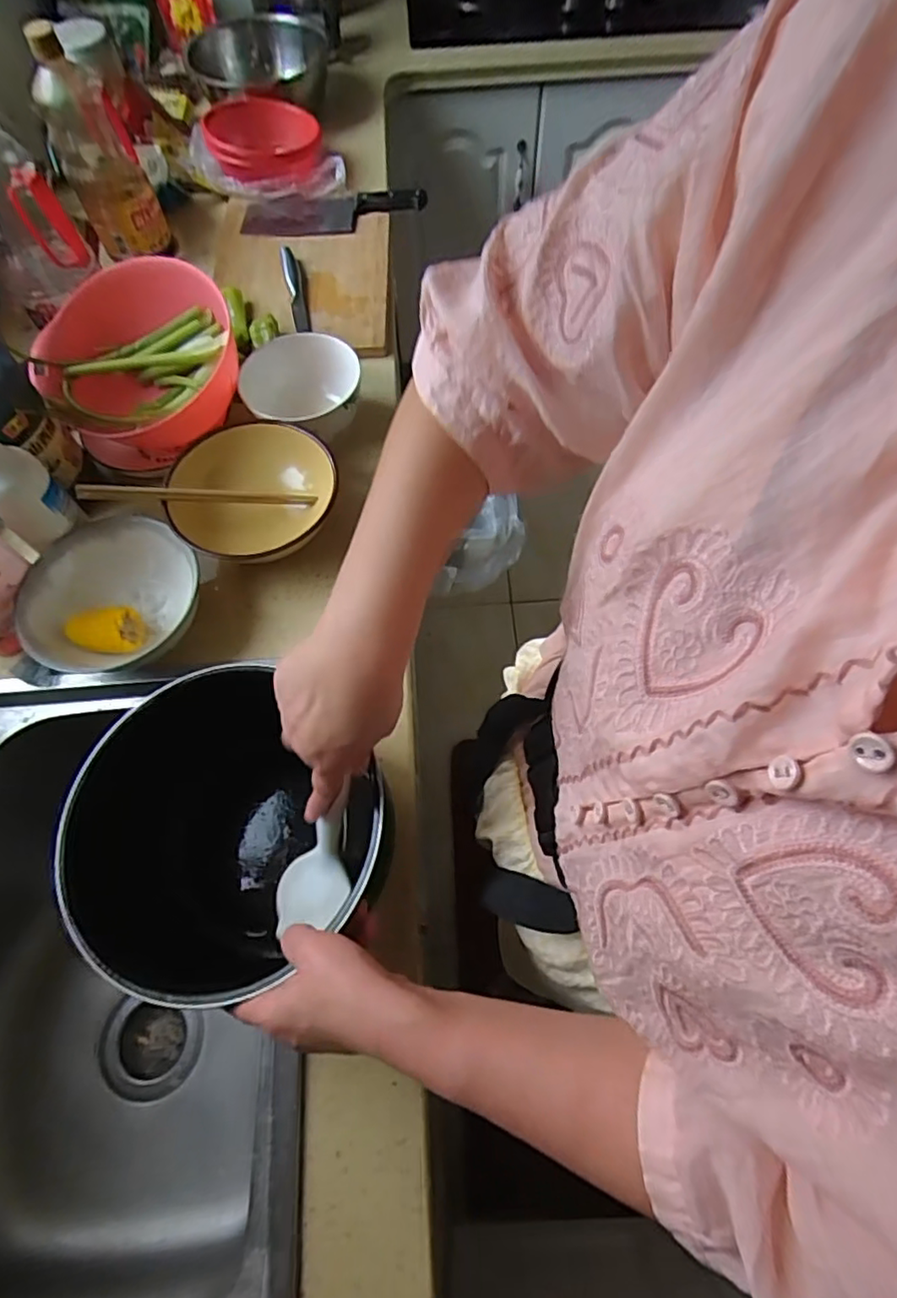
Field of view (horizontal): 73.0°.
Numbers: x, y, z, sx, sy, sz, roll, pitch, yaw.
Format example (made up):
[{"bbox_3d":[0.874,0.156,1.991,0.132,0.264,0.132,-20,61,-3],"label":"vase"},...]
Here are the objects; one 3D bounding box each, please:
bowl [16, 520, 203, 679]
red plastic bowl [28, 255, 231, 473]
[{"bbox_3d":[-0.334,-0.050,0.614,0.163,0.061,0.163,-1,65,2],"label":"bowl"},{"bbox_3d":[-0.353,-0.329,0.699,0.212,0.148,0.182,-33,68,-13],"label":"red plastic bowl"}]

